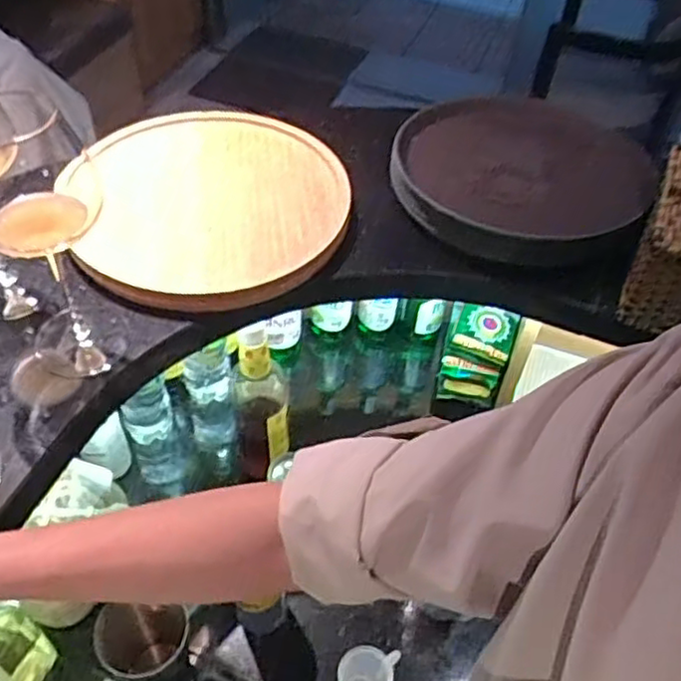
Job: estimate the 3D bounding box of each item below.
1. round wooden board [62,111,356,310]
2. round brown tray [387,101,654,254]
[{"bbox_3d":[-0.134,-0.140,0.709,0.266,0.033,0.276,5,57,-8],"label":"round wooden board"},{"bbox_3d":[0.186,-0.180,0.757,0.273,0.051,0.279,2,49,-3],"label":"round brown tray"}]

